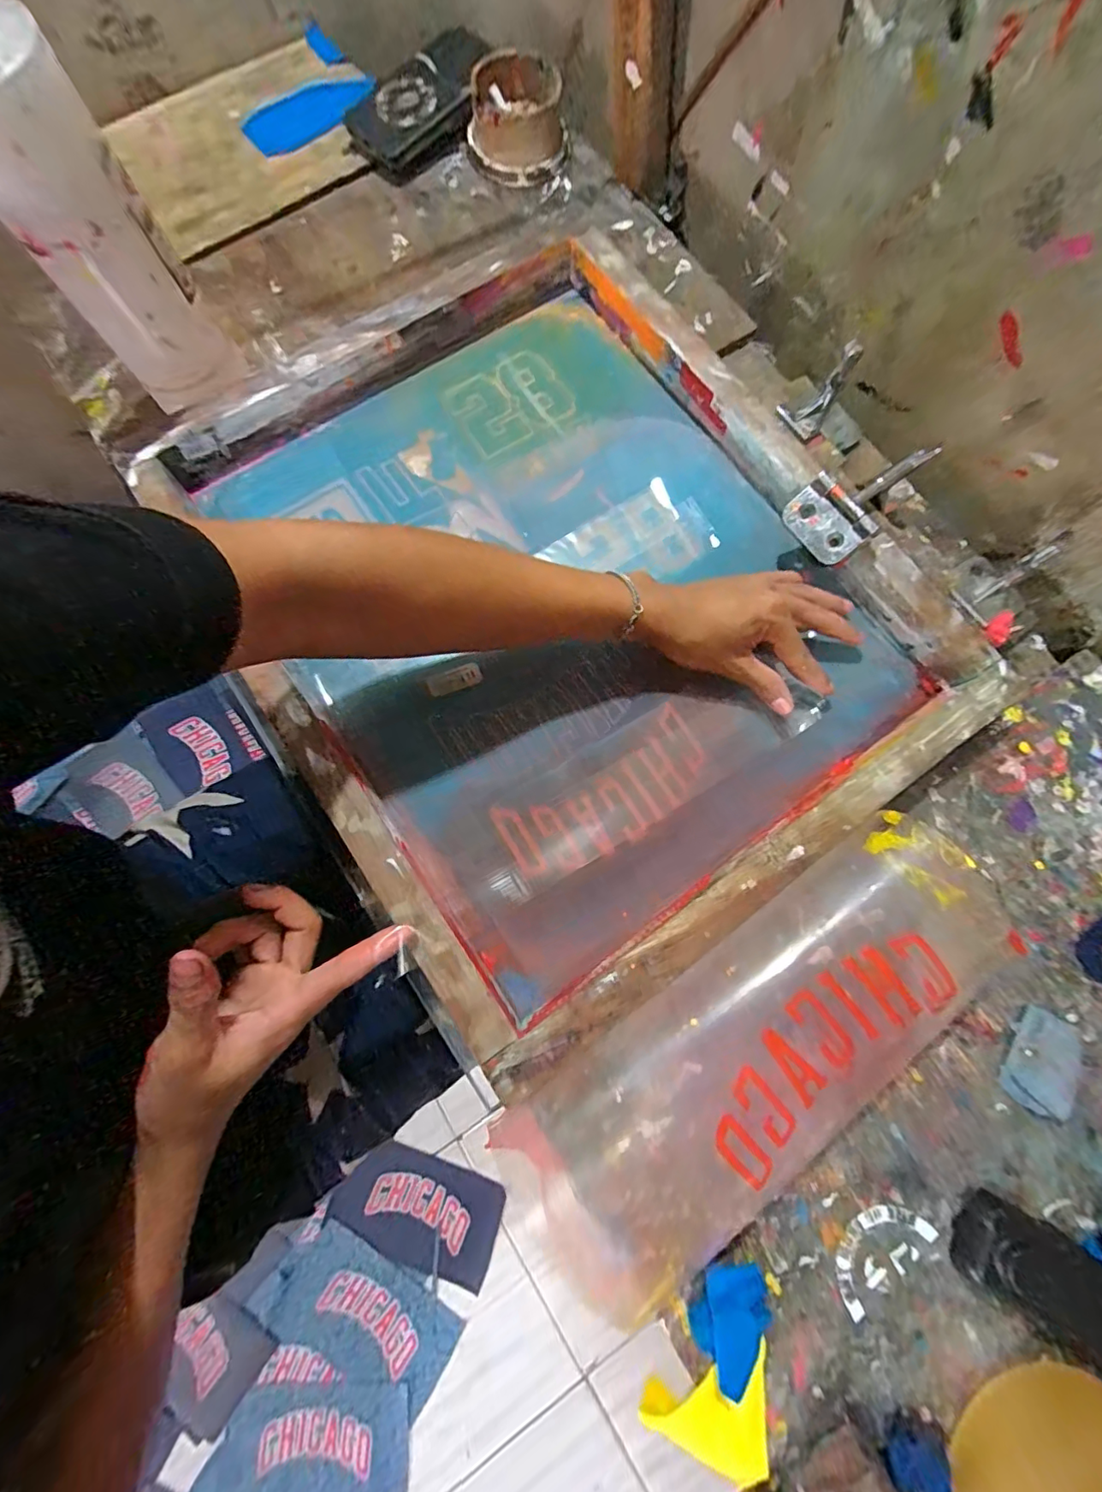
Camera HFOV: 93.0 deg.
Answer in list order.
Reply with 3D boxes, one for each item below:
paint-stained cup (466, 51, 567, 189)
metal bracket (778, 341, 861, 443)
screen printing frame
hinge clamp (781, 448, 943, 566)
[{"bbox_3d":[-0.034,-0.607,0.508,0.096,0.042,0.110,0,77,-2],"label":"paint-stained cup"},{"bbox_3d":[0.206,-0.276,0.403,0.034,0.045,0.047,34,78,6],"label":"metal bracket"},{"bbox_3d":[0.005,-0.126,0.407,0.449,0.053,0.530,-33,80,-9],"label":"screen printing frame"},{"bbox_3d":[0.231,-0.190,0.395,0.102,0.029,0.058,-43,82,-10],"label":"hinge clamp"}]

